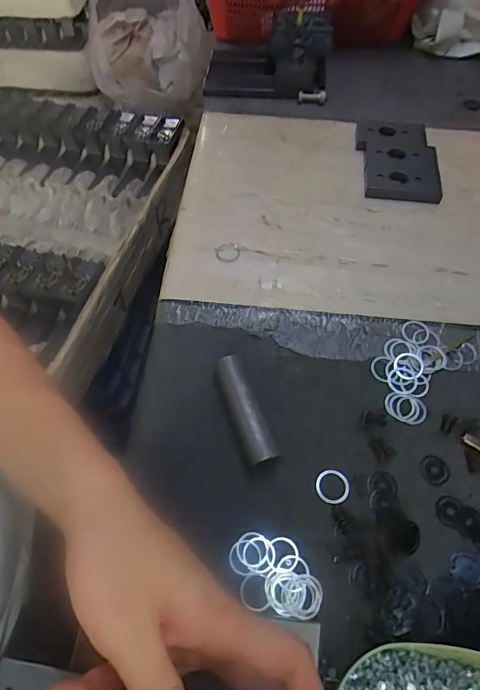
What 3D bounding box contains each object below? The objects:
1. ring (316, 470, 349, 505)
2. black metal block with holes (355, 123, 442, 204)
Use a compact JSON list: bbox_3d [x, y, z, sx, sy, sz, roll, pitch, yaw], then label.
[{"bbox_3d":[0.072,0.110,0.329,0.026,0.004,0.025,0,59,0],"label":"ring"},{"bbox_3d":[0.190,-0.226,0.514,0.088,0.015,0.134,3,59,2],"label":"black metal block with holes"}]

